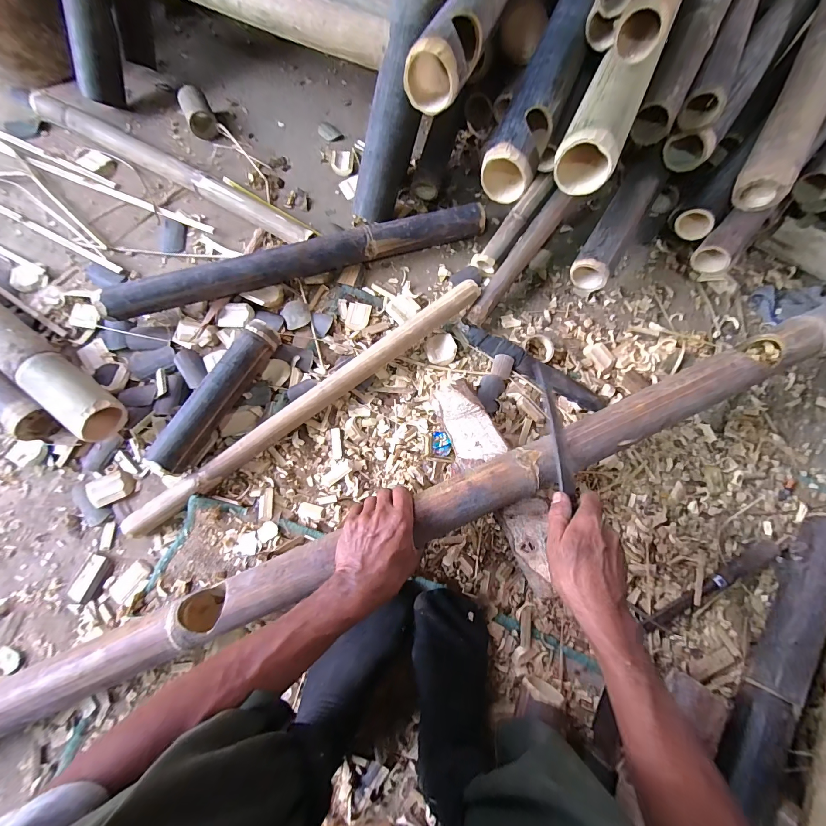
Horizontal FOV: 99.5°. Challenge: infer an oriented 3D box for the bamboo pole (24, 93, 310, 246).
[{"bbox_3d":[-0.470,-0.473,0.678,0.646,0.051,0.058,29,77,6],"label":"bamboo pole"}]

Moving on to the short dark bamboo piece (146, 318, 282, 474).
[{"bbox_3d":[-0.305,-0.031,0.552,0.052,0.055,0.261,29,77,6],"label":"short dark bamboo piece"}]

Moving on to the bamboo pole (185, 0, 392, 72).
[{"bbox_3d":[-0.290,-0.667,0.553,0.556,0.046,0.050,25,77,4],"label":"bamboo pole"}]

